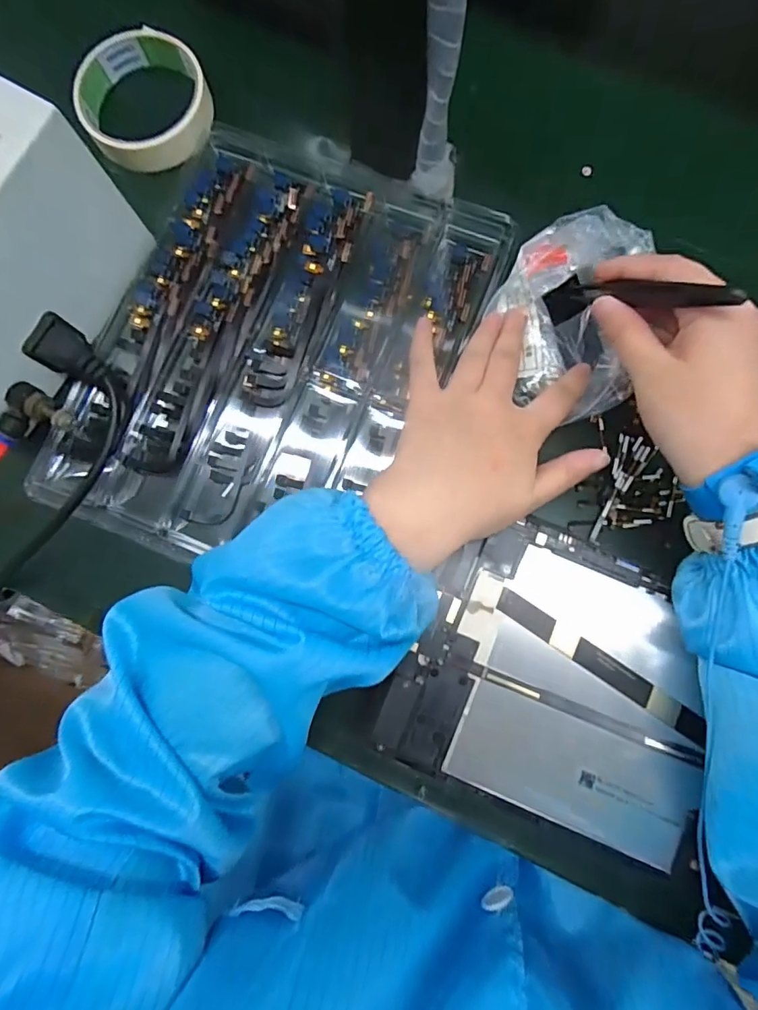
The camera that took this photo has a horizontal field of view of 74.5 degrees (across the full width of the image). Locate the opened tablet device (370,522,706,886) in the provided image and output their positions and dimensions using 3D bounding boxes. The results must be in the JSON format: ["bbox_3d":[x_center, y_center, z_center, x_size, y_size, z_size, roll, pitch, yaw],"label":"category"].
[{"bbox_3d":[0.104,0.097,0.273,0.170,0.016,0.145,22,81,5],"label":"opened tablet device"}]

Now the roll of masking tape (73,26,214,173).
[{"bbox_3d":[-0.157,-0.271,0.331,0.084,0.021,0.084,0,82,0],"label":"roll of masking tape"}]

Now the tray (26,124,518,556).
[{"bbox_3d":[-0.064,-0.097,0.319,0.210,0.027,0.269,23,81,5],"label":"tray"}]

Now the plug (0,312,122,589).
[{"bbox_3d":[-0.193,-0.023,0.304,0.058,0.027,0.171,15,96,3],"label":"plug"}]

